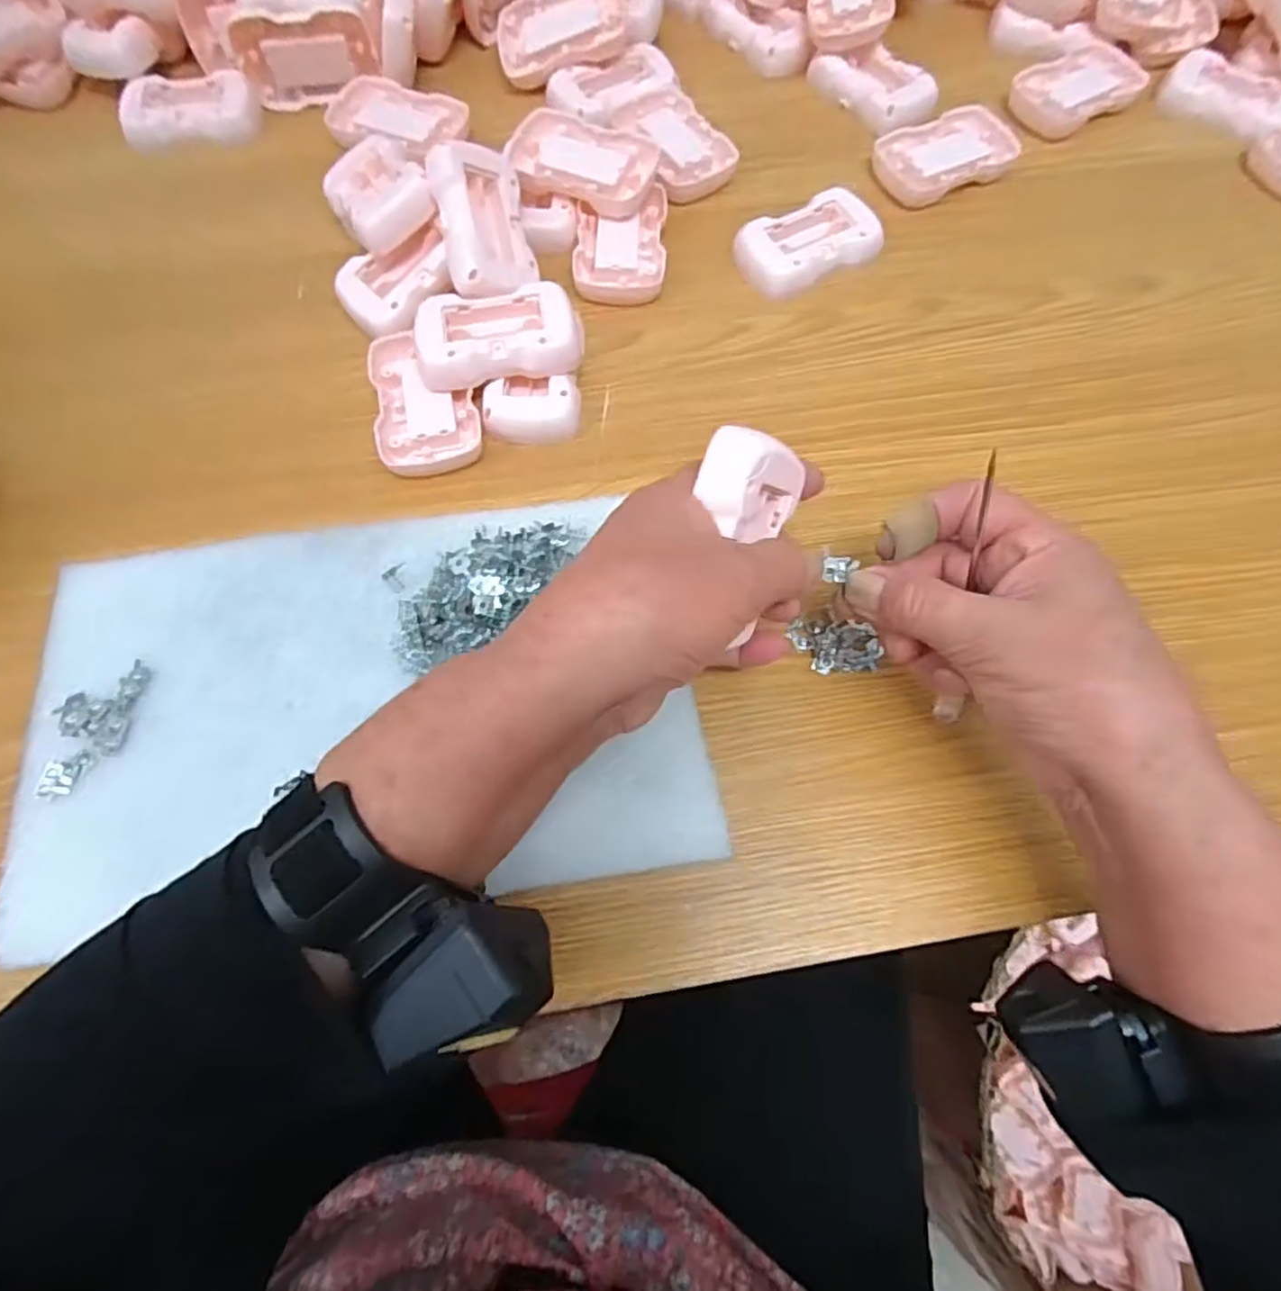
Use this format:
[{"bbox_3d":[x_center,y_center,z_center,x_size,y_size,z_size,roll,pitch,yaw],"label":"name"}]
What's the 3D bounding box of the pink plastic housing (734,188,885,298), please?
[{"bbox_3d":[0.104,-0.248,0.418,0.088,0.013,0.054,-26,73,-8],"label":"pink plastic housing"}]

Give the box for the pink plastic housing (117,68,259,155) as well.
[{"bbox_3d":[-0.305,-0.366,0.463,0.086,0.018,0.052,-8,71,-3],"label":"pink plastic housing"}]

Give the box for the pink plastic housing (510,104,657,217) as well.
[{"bbox_3d":[-0.037,-0.300,0.425,0.089,0.019,0.059,19,72,7],"label":"pink plastic housing"}]

